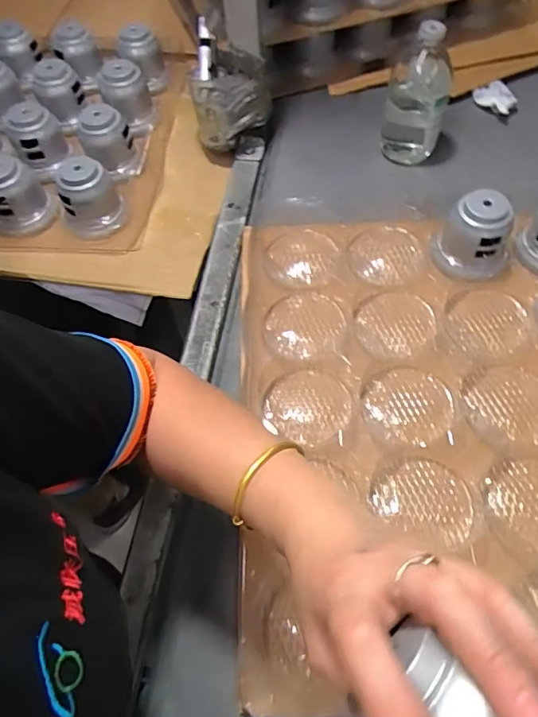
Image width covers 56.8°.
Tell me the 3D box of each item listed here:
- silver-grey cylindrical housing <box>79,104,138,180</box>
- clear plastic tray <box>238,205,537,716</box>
[{"bbox_3d":[-0.224,-0.300,0.692,0.066,0.064,0.072,-1,62,2],"label":"silver-grey cylindrical housing"},{"bbox_3d":[0.201,0.041,0.519,0.451,0.036,0.539,-1,62,1],"label":"clear plastic tray"}]

